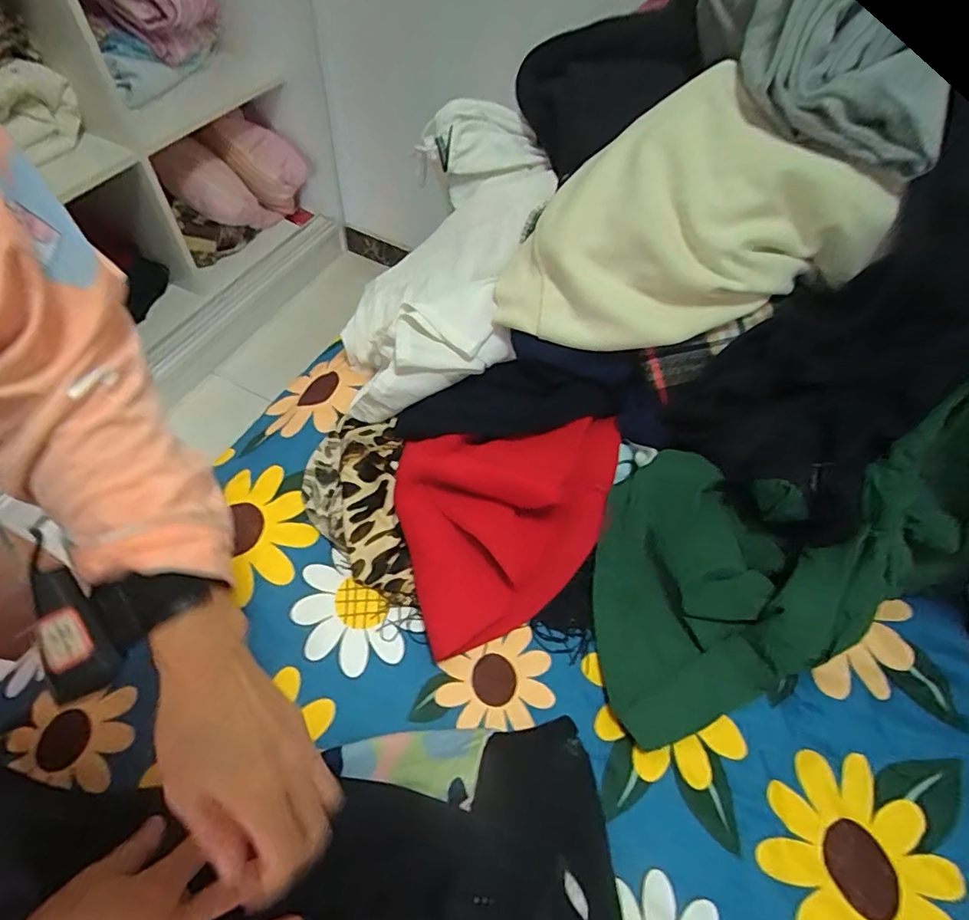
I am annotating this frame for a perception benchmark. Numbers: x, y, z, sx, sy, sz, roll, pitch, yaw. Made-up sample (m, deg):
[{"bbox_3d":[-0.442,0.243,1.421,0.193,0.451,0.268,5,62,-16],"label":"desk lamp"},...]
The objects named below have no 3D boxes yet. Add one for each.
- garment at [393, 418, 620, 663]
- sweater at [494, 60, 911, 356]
[{"bbox_3d":[0.025,0.063,0.499,0.210,0.082,0.194,0,58,-5],"label":"garment"},{"bbox_3d":[0.171,-0.214,0.484,0.288,0.163,0.165,-9,58,-11],"label":"sweater"}]

